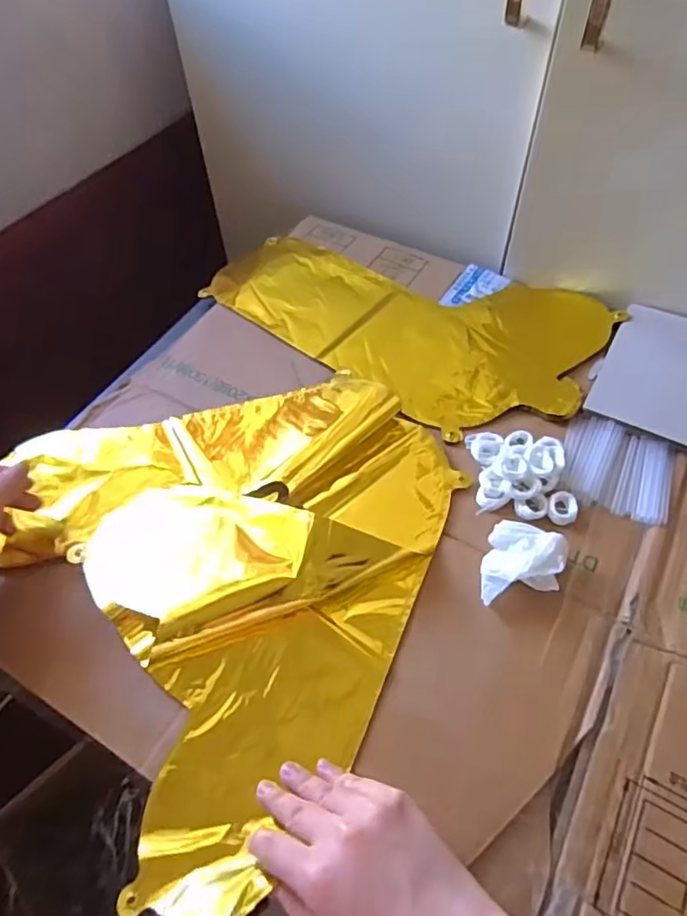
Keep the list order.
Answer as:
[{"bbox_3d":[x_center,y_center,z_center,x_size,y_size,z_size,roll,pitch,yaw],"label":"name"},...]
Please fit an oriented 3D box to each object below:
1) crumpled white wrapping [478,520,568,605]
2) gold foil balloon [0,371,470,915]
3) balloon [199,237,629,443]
[{"bbox_3d":[0.130,0.079,0.428,0.053,0.019,0.064,19,58,14],"label":"crumpled white wrapping"},{"bbox_3d":[-0.107,0.064,0.455,0.332,0.033,0.372,25,60,17],"label":"gold foil balloon"},{"bbox_3d":[0.064,-0.160,0.616,0.391,0.018,0.232,34,63,22],"label":"balloon"}]

